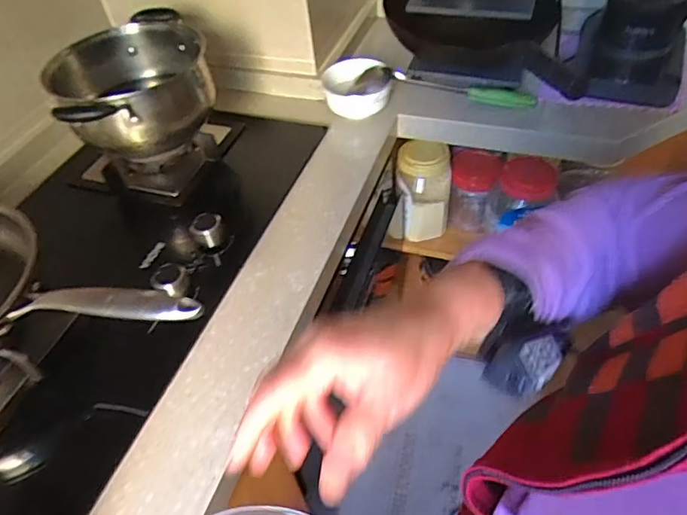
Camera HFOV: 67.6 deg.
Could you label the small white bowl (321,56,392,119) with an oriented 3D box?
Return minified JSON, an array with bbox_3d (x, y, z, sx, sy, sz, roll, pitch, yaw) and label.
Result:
[{"bbox_3d":[0.024,-0.297,0.923,0.118,0.080,0.102,-6,48,-1],"label":"small white bowl"}]

